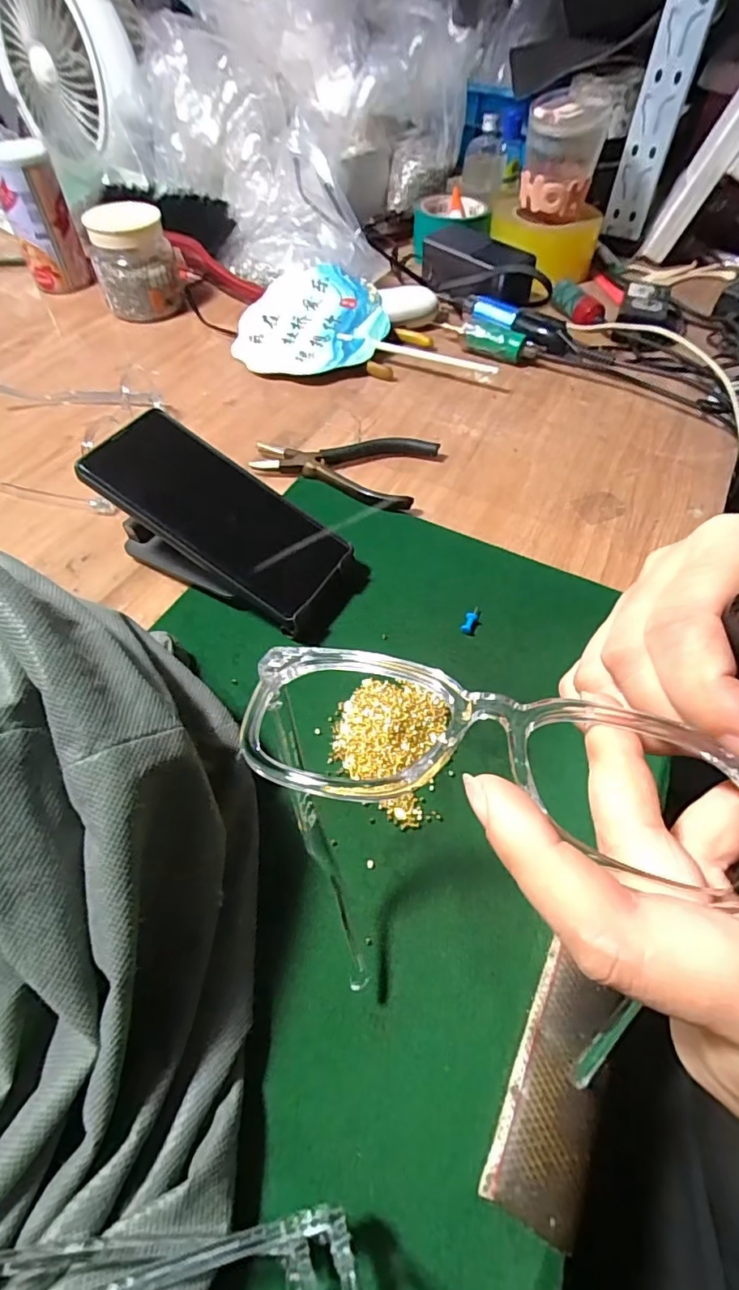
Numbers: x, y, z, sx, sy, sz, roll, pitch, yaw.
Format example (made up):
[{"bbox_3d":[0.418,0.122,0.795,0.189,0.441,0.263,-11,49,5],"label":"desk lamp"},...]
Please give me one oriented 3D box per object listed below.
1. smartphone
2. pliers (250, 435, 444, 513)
[{"bbox_3d":[-0.093,-0.083,0.343,0.161,0.015,0.075,36,60,-2],"label":"smartphone"},{"bbox_3d":[-0.021,-0.150,0.437,0.135,0.014,0.079,17,56,12],"label":"pliers"}]

